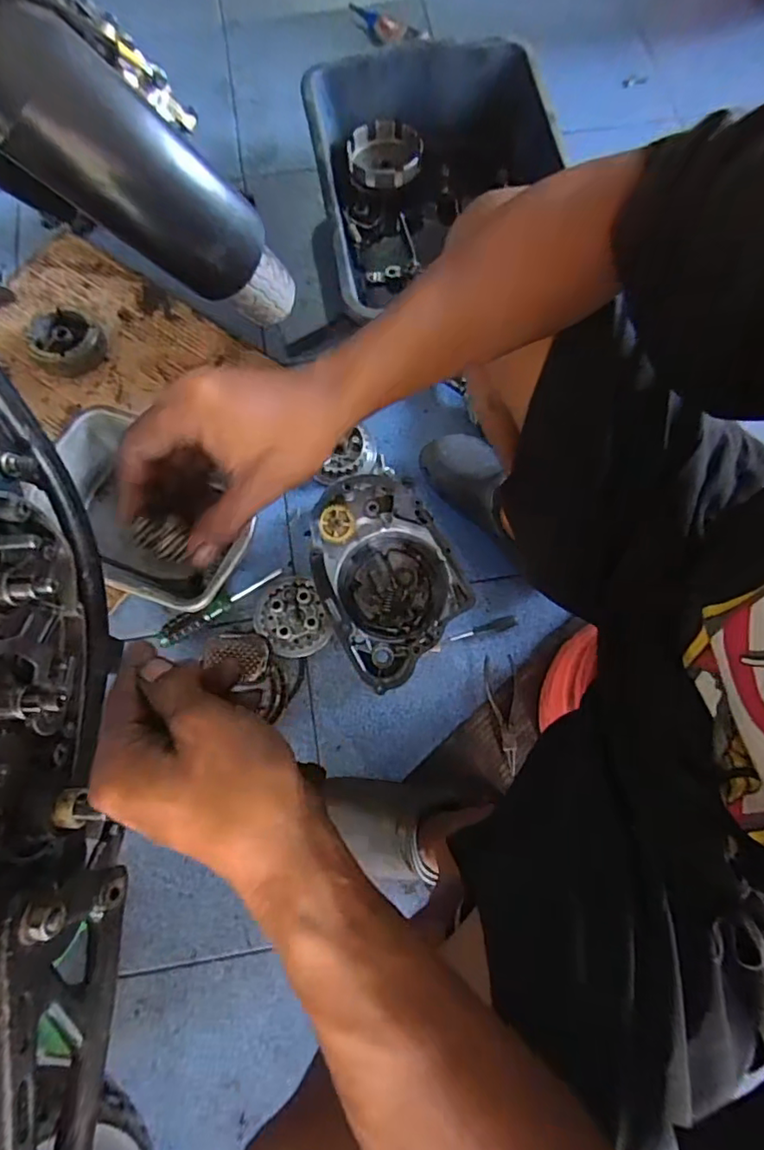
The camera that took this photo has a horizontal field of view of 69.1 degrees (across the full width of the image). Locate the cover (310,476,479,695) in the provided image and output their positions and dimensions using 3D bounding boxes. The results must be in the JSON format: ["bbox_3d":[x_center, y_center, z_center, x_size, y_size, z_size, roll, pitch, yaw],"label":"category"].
[{"bbox_3d":[0.005,0.004,0.722,0.167,0.105,0.240,-27,75,-7],"label":"cover"}]

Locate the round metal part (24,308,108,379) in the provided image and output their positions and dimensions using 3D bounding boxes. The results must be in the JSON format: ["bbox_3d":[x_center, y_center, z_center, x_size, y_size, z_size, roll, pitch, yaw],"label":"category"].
[{"bbox_3d":[-0.487,-0.358,0.853,0.106,0.044,0.097,-42,77,-11],"label":"round metal part"}]

